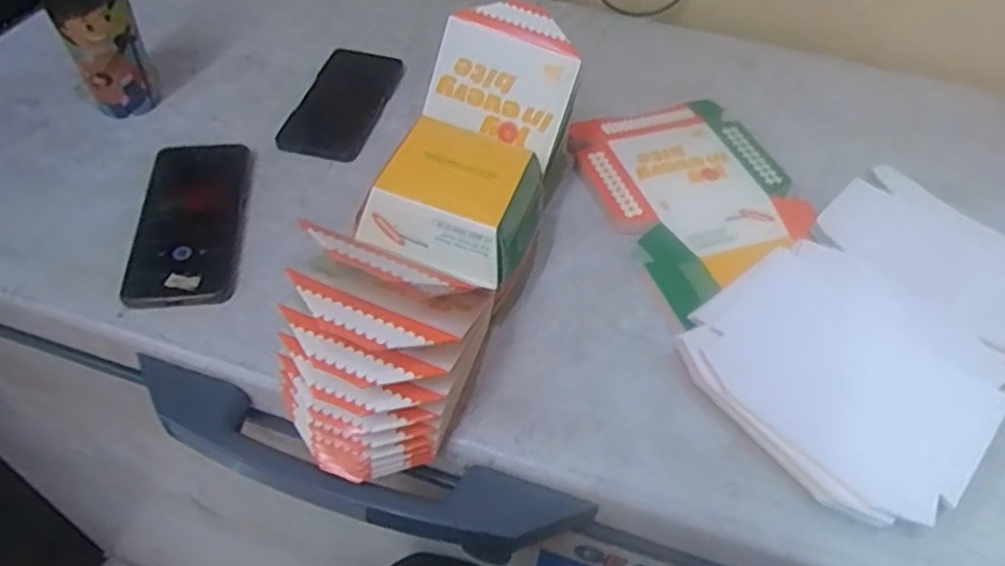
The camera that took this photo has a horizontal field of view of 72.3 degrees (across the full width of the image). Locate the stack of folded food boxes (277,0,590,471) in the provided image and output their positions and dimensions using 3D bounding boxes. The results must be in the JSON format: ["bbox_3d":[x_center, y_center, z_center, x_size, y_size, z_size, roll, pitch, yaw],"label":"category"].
[{"bbox_3d":[-0.040,-0.042,0.483,0.107,0.144,0.327,16,51,9],"label":"stack of folded food boxes"}]

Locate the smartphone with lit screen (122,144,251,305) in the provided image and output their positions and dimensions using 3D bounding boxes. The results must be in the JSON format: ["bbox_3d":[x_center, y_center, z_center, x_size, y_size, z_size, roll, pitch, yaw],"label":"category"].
[{"bbox_3d":[-0.251,-0.052,0.561,0.080,0.012,0.168,3,60,-12],"label":"smartphone with lit screen"}]

